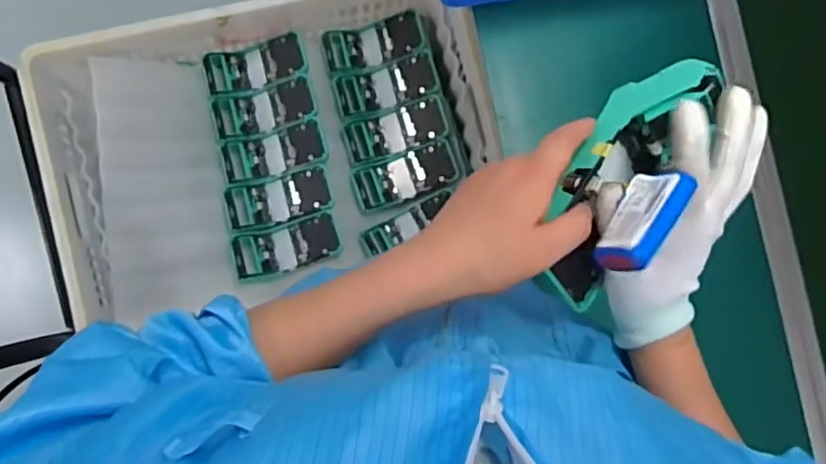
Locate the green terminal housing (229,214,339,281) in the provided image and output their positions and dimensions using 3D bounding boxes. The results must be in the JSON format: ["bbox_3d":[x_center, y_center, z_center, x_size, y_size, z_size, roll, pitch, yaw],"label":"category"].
[{"bbox_3d":[-0.202,0.025,0.997,0.165,0.034,0.079,-17,87,-5],"label":"green terminal housing"}]

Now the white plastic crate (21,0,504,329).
[{"bbox_3d":[-0.222,-0.140,1.008,0.625,0.199,0.427,-15,87,-5],"label":"white plastic crate"}]

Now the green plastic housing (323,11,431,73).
[{"bbox_3d":[-0.066,-0.319,1.051,0.165,0.051,0.076,-12,87,-5],"label":"green plastic housing"}]

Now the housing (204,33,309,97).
[{"bbox_3d":[-0.260,-0.275,1.031,0.163,0.052,0.076,-13,87,-5],"label":"housing"}]

